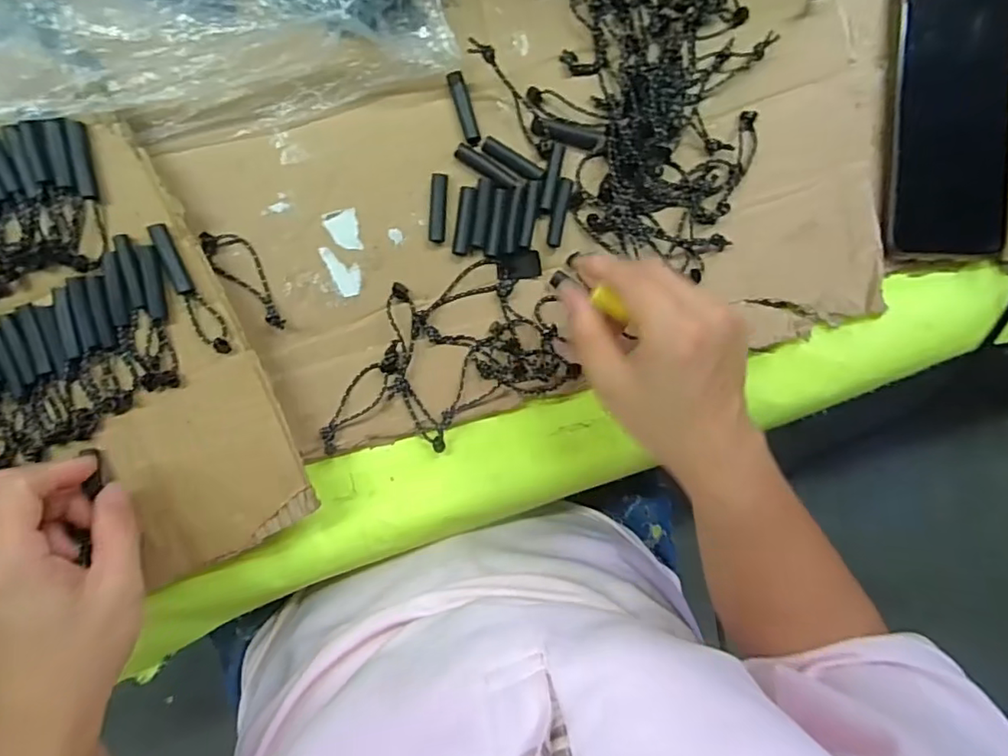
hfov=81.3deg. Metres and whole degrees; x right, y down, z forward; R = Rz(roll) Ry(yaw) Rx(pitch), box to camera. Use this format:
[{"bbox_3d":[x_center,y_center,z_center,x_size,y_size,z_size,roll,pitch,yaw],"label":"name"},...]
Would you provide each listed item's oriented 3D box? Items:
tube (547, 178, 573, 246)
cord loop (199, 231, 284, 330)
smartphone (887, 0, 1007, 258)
[{"bbox_3d":[0.032,-0.095,0.335,0.008,0.004,0.039,10,92,-5],"label":"tube"},{"bbox_3d":[-0.143,-0.053,0.323,0.024,0.009,0.062,-25,95,-3],"label":"cord loop"},{"bbox_3d":[0.271,-0.156,0.355,0.076,0.012,0.160,-2,93,-4],"label":"smartphone"}]

